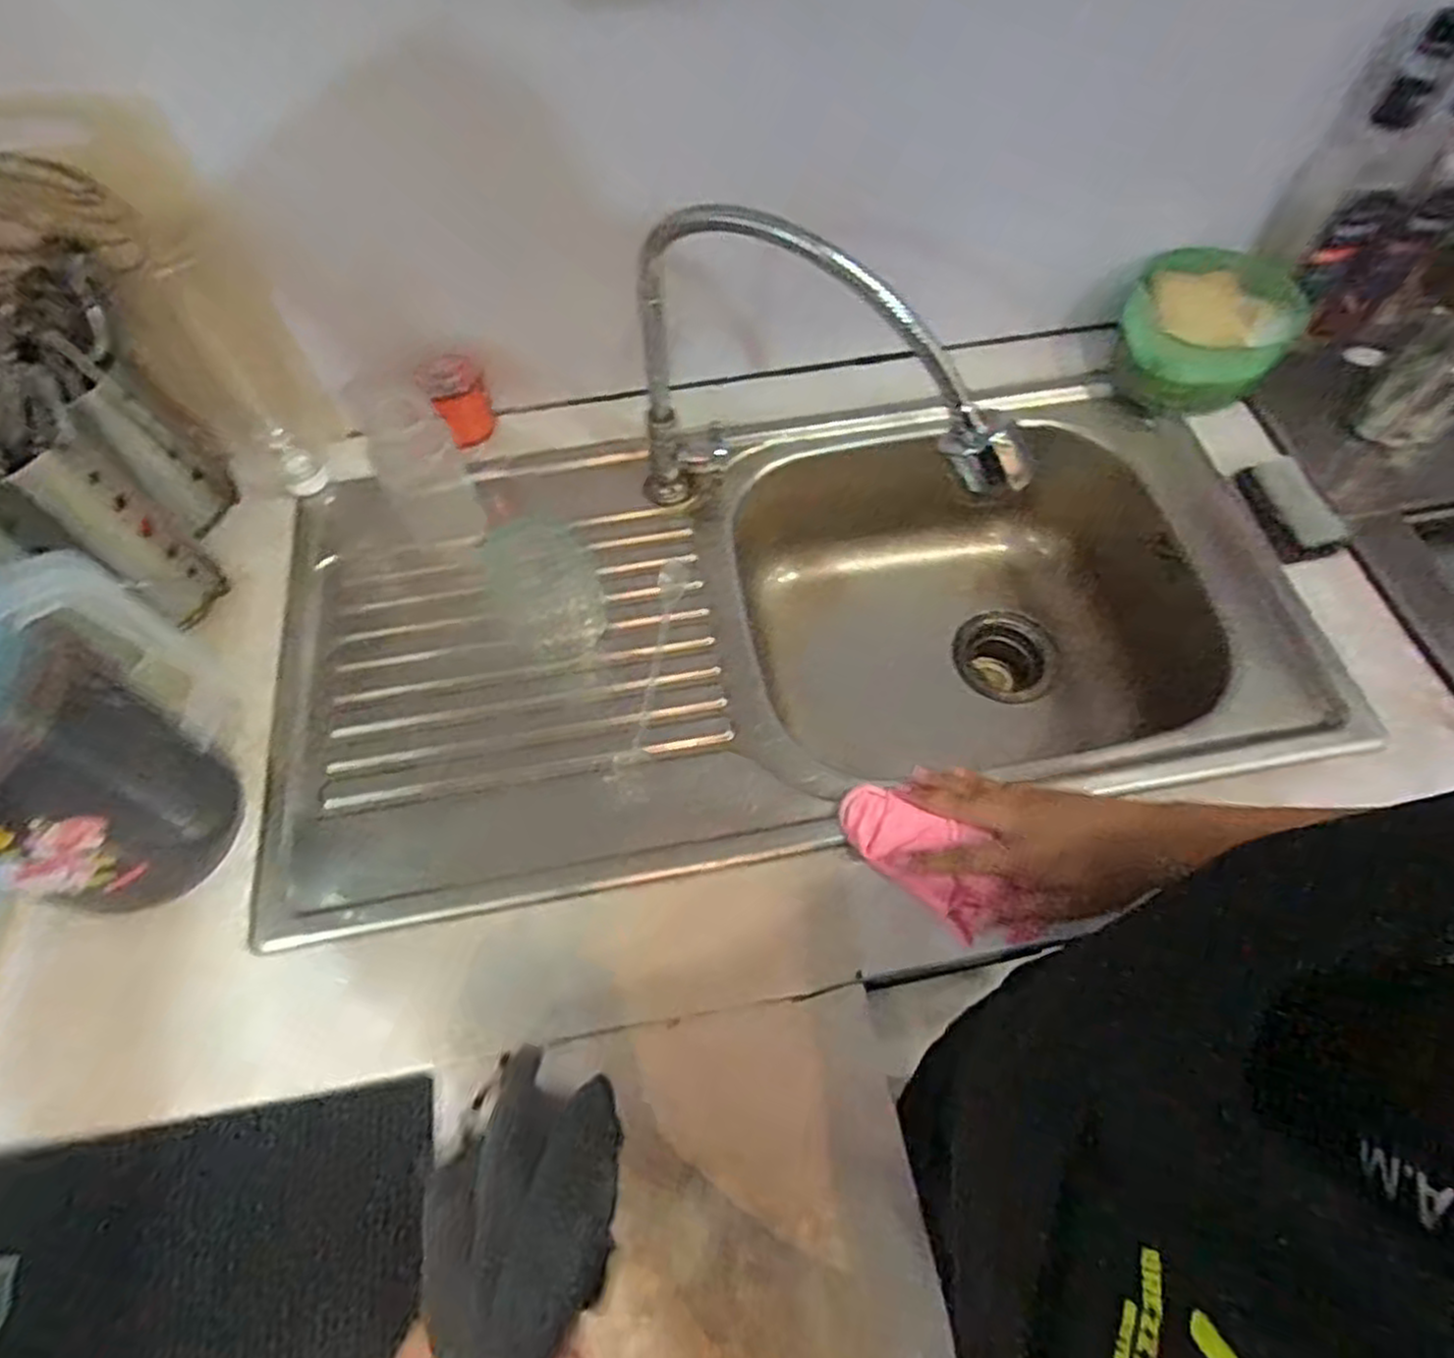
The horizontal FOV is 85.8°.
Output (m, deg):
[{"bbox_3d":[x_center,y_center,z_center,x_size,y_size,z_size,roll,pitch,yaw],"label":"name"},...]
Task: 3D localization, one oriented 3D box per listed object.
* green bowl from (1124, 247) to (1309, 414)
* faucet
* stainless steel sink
[{"bbox_3d":[0.458,-0.333,0.754,0.150,0.075,0.151,19,63,12],"label":"green bowl"},{"bbox_3d":[0.073,-0.201,0.588,0.309,0.272,0.059,20,65,12],"label":"faucet"},{"bbox_3d":[0.054,-0.036,0.757,0.852,0.207,0.473,-8,60,-3],"label":"stainless steel sink"}]

